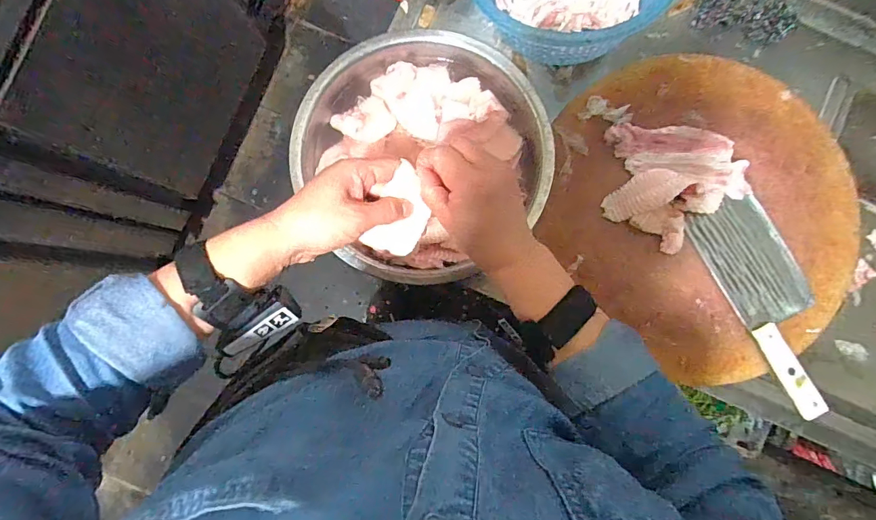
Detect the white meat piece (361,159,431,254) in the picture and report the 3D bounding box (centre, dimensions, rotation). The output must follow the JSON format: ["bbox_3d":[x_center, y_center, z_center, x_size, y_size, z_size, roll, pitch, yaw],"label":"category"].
[{"bbox_3d":[-0.036,-0.039,0.397,0.051,0.019,0.090,32,123,4],"label":"white meat piece"}]

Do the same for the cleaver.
[{"bbox_3d":[0.416,0.045,0.525,0.103,0.031,0.261,-31,87,-2],"label":"cleaver"}]

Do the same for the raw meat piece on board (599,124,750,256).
[{"bbox_3d":[0.301,-0.091,0.534,0.174,0.027,0.151,4,86,0],"label":"raw meat piece on board"}]

